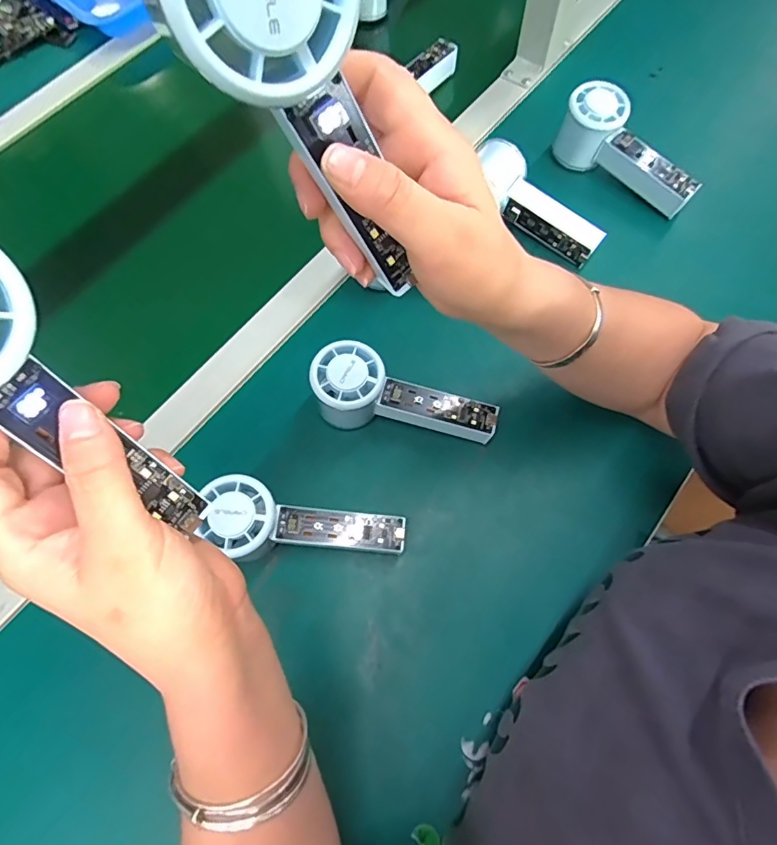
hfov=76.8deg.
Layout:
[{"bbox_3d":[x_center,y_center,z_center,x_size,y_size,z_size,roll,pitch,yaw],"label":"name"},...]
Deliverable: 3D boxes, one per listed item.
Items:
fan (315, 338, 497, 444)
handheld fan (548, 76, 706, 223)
[{"bbox_3d":[0.011,-0.019,0.402,0.152,0.042,0.060,18,70,-6],"label":"fan"},{"bbox_3d":[0.238,-0.271,0.499,0.154,0.063,0.053,40,74,1],"label":"handheld fan"}]

